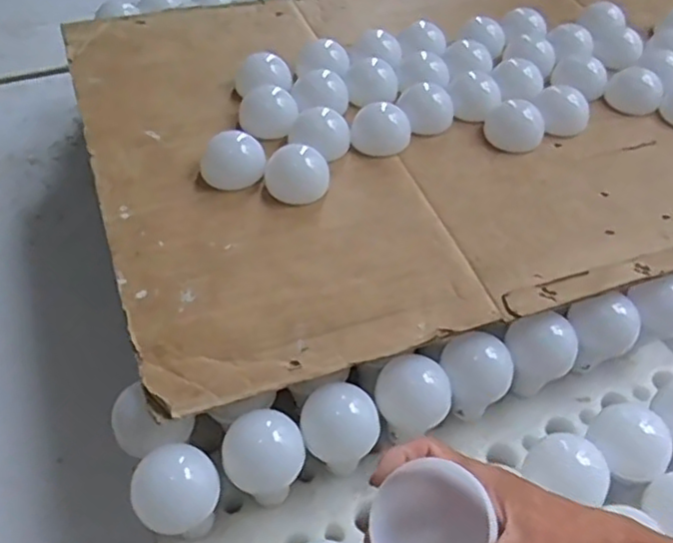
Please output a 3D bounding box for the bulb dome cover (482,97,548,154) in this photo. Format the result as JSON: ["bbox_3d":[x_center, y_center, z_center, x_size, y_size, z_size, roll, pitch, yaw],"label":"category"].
[{"bbox_3d":[0.201,-0.166,0.761,0.064,0.038,0.051,31,52,20],"label":"bulb dome cover"}]

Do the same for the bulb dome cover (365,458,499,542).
[{"bbox_3d":[0.053,0.135,0.361,0.062,0.037,0.059,-16,51,-17],"label":"bulb dome cover"}]

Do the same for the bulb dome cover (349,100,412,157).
[{"bbox_3d":[0.050,-0.156,0.742,0.059,0.034,0.055,20,49,12],"label":"bulb dome cover"}]

